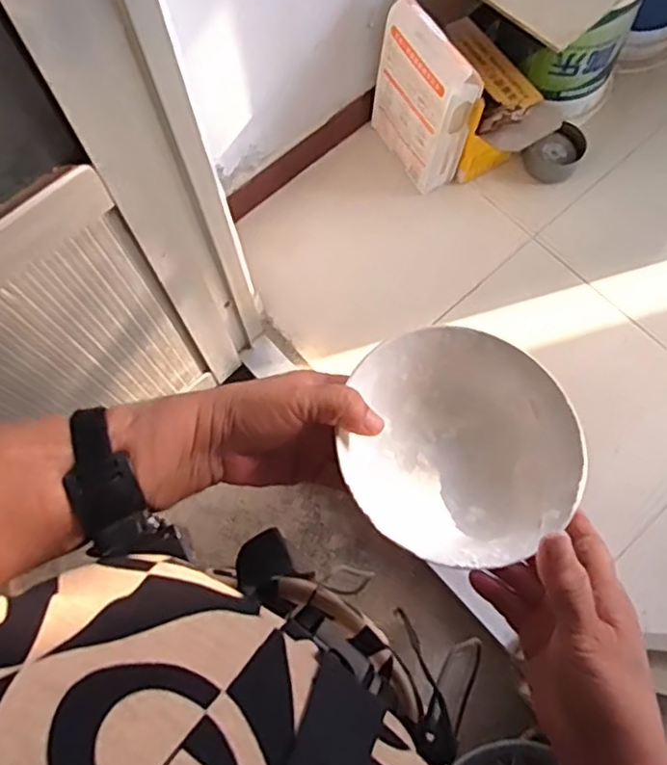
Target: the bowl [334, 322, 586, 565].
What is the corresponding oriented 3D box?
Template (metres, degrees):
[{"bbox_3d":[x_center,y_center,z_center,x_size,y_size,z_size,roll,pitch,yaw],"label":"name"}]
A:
[{"bbox_3d":[0.083,0.042,0.409,0.142,0.073,0.149,-1,69,2],"label":"bowl"}]

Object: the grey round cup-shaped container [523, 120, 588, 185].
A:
[{"bbox_3d":[0.550,-0.567,1.560,0.114,0.085,0.123,-1,69,2],"label":"grey round cup-shaped container"}]

